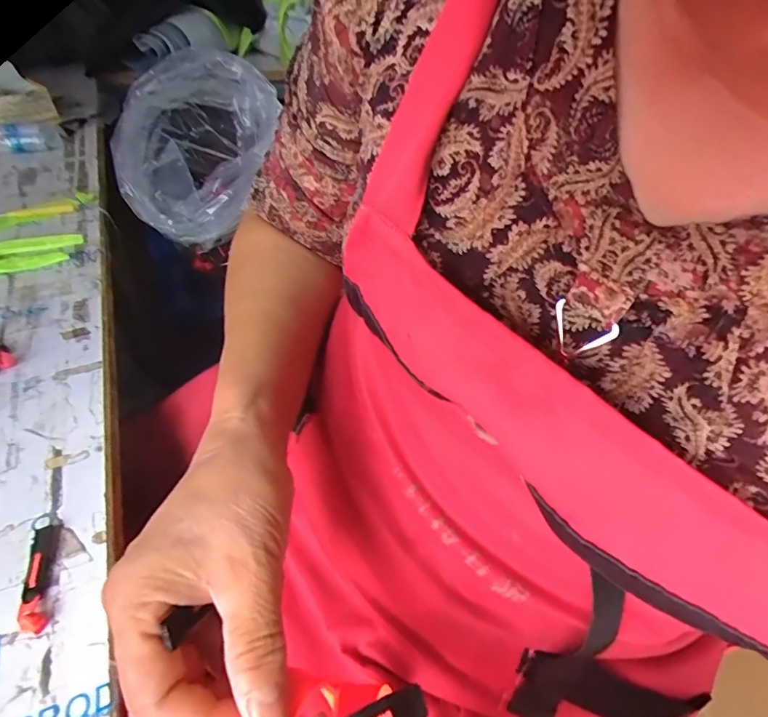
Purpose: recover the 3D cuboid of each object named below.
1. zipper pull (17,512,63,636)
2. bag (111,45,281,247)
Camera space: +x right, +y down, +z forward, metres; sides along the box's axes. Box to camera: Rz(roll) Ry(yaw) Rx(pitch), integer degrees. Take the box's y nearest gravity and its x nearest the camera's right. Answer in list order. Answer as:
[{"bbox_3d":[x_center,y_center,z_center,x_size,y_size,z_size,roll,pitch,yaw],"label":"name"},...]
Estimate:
[{"bbox_3d":[-0.218,0.134,0.294,0.017,0.007,0.075,-12,48,-16],"label":"zipper pull"},{"bbox_3d":[-0.268,-0.307,0.659,0.213,0.172,0.250,-20,51,-23],"label":"bag"}]

